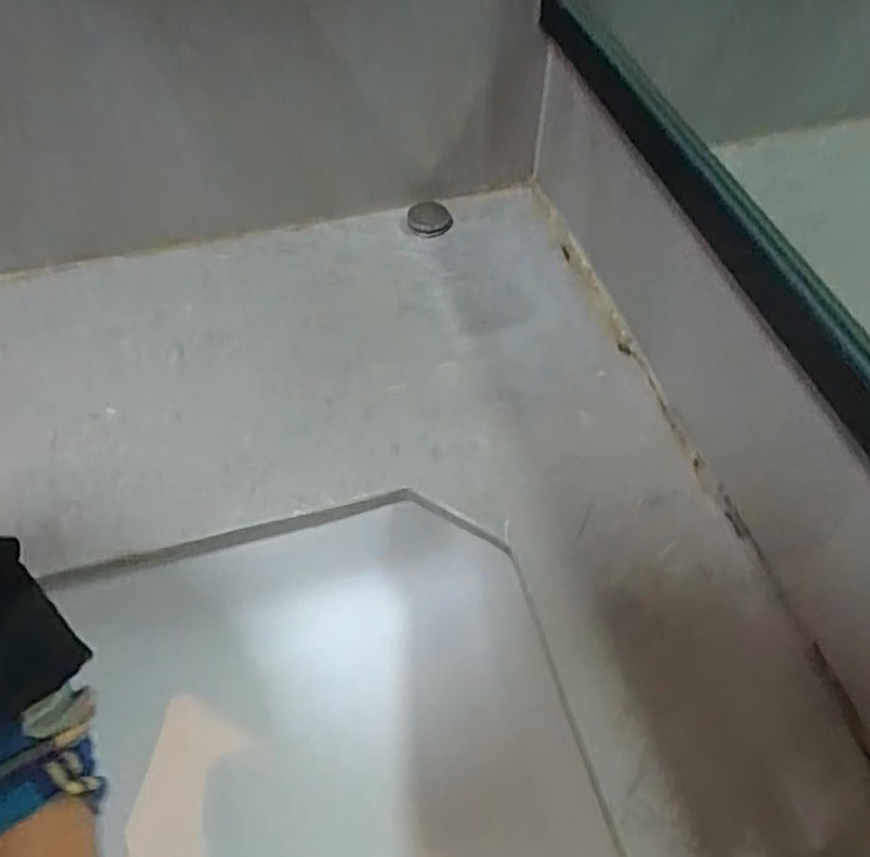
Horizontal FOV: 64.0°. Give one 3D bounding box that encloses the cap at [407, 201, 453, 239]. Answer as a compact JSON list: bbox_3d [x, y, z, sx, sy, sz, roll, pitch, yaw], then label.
[{"bbox_3d":[-0.004,-0.173,0.579,0.036,0.013,0.036,0,55,1],"label":"cap"}]

